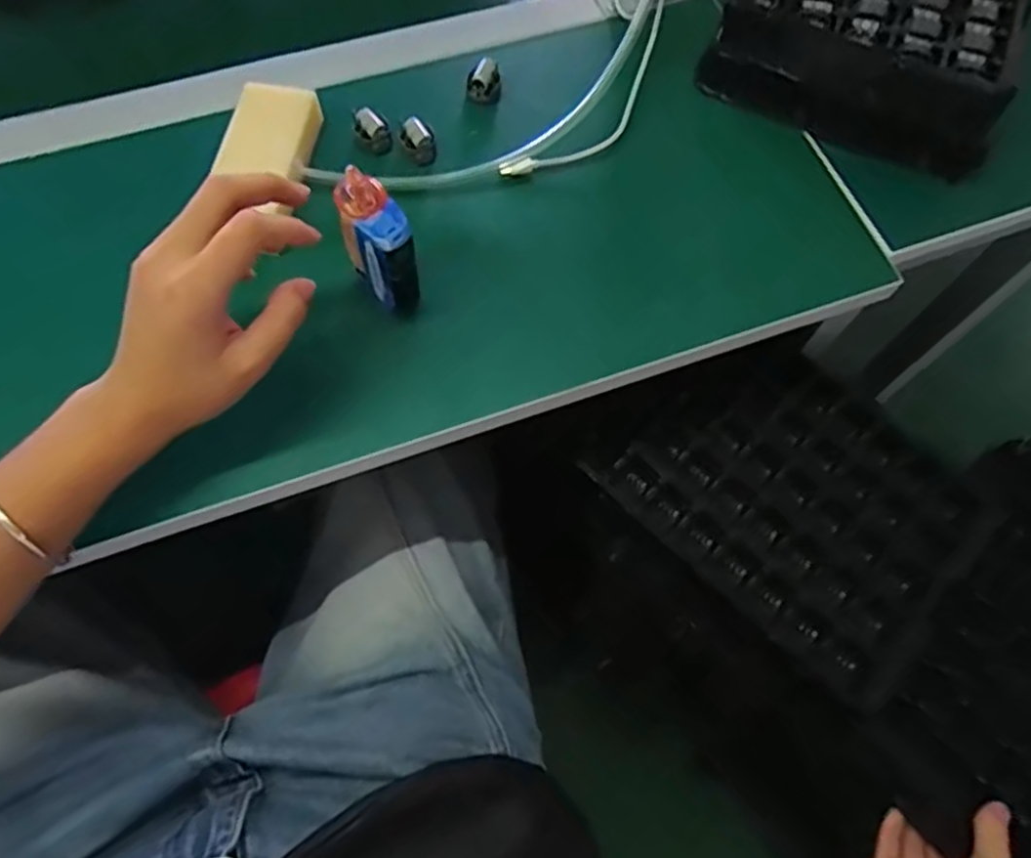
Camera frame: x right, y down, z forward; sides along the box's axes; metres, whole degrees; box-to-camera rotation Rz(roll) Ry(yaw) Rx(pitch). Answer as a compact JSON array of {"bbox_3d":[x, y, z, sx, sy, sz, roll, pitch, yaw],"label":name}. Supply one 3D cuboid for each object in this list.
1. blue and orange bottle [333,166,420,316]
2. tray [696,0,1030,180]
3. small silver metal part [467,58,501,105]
[{"bbox_3d":[-0.080,-0.108,0.431,0.033,0.092,0.049,-19,70,-10],"label":"blue and orange bottle"},{"bbox_3d":[0.300,-0.381,0.575,0.211,0.061,0.366,23,69,7],"label":"tray"},{"bbox_3d":[-0.023,-0.255,0.532,0.023,0.028,0.022,8,67,1],"label":"small silver metal part"}]

